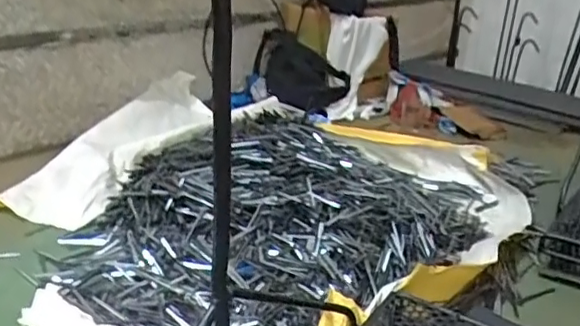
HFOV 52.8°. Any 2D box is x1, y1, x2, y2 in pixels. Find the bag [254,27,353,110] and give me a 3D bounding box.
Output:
[{"bbox_3d":[0.027,-0.236,1.569,0.208,0.207,0.188,-2,23,-15],"label":"bag"}]

